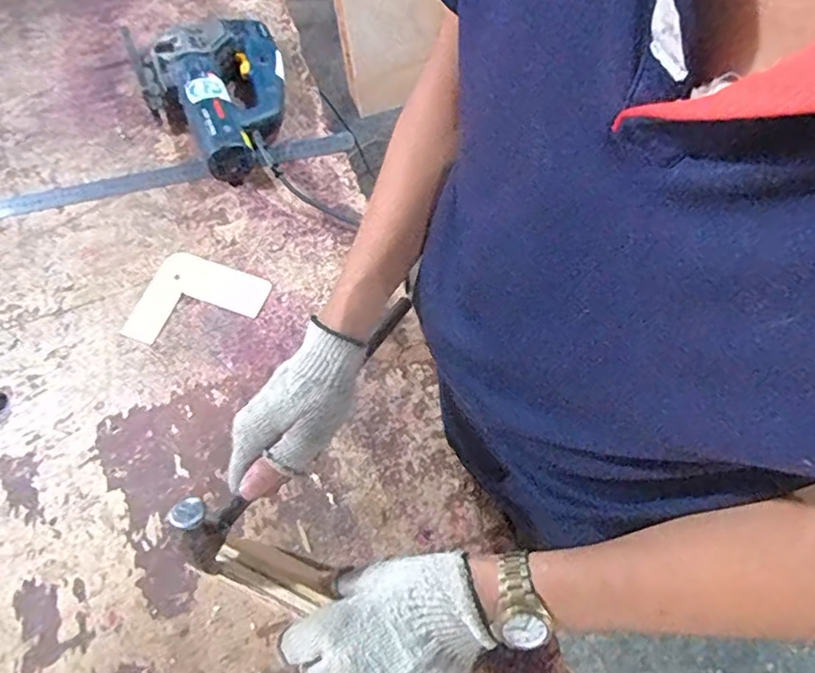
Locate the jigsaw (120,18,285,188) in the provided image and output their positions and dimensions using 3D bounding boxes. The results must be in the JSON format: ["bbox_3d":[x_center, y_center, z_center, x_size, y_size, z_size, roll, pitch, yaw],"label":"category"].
[{"bbox_3d":[-0.253,-0.321,0.759,0.188,0.073,0.237,-18,66,-6],"label":"jigsaw"}]

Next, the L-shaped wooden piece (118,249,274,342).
[{"bbox_3d":[-0.255,-0.036,0.685,0.143,0.004,0.126,20,69,11],"label":"L-shaped wooden piece"}]

